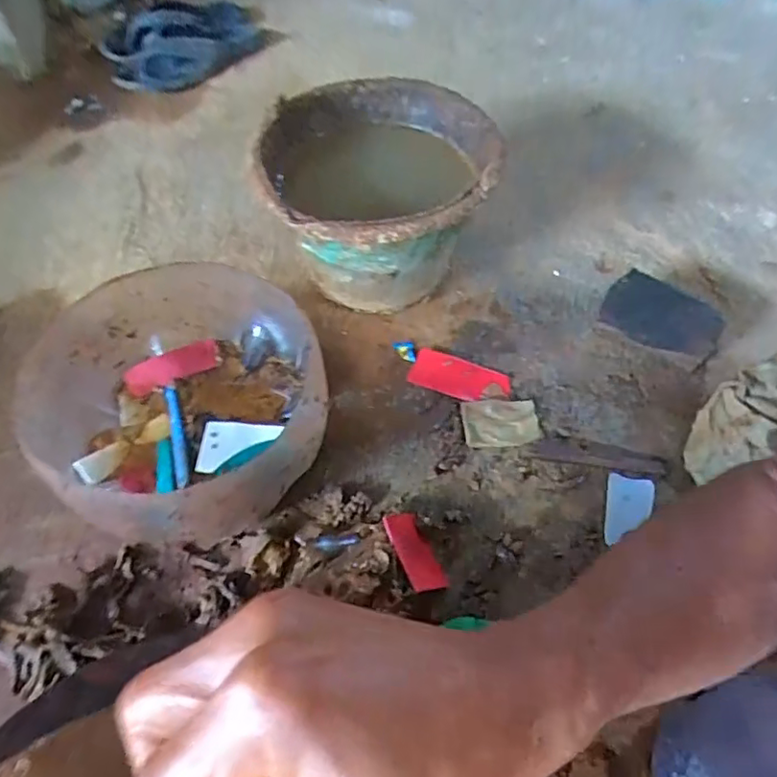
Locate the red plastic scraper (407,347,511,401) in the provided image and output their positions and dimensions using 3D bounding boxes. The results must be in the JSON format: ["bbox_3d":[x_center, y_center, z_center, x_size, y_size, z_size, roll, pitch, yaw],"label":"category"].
[{"bbox_3d":[0.077,-0.012,0.625,0.103,0.012,0.051,21,57,12],"label":"red plastic scraper"}]

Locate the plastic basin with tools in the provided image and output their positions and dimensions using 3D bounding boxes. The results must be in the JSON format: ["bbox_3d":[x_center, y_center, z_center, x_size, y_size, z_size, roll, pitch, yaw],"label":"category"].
[{"bbox_3d":[-0.179,0.017,0.528,0.228,0.128,0.246,1,55,-1],"label":"plastic basin with tools"}]

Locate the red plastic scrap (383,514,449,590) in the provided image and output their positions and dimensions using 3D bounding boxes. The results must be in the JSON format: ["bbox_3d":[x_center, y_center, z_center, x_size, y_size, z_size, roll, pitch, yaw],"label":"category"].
[{"bbox_3d":[0.022,0.140,0.505,0.035,0.006,0.071,-5,54,-36],"label":"red plastic scrap"}]

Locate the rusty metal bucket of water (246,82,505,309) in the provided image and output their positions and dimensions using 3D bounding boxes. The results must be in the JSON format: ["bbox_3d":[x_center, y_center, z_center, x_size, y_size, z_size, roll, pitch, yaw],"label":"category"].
[{"bbox_3d":[-0.015,-0.206,0.658,0.240,0.171,0.267,11,56,6],"label":"rusty metal bucket of water"}]

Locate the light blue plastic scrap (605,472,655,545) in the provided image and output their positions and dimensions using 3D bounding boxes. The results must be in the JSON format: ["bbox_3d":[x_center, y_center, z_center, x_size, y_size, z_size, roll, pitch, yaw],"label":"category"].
[{"bbox_3d":[0.224,0.112,0.541,0.042,0.004,0.071,14,56,7],"label":"light blue plastic scrap"}]

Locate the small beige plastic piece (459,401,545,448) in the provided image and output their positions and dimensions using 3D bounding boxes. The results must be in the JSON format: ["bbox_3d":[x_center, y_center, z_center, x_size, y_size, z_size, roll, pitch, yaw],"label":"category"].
[{"bbox_3d":[0.115,0.034,0.593,0.078,0.006,0.051,-2,55,-3],"label":"small beige plastic piece"}]

